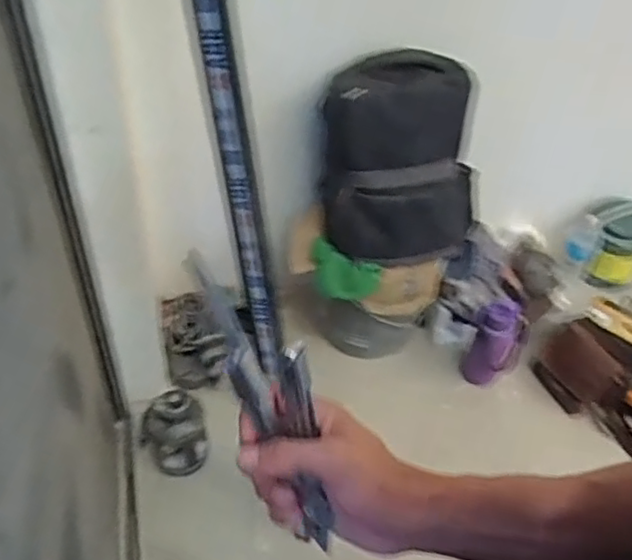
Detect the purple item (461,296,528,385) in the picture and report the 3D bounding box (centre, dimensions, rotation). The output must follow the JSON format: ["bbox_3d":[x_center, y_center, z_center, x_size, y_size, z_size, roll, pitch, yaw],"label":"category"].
[{"bbox_3d":[0.432,0.156,1.587,0.118,0.244,0.098,24,48,17],"label":"purple item"}]

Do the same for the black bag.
[{"bbox_3d":[0.185,-0.245,1.390,0.343,0.354,0.222,2,45,-4],"label":"black bag"}]

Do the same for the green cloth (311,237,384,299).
[{"bbox_3d":[0.054,-0.013,1.433,0.169,0.084,0.089,19,47,13],"label":"green cloth"}]

